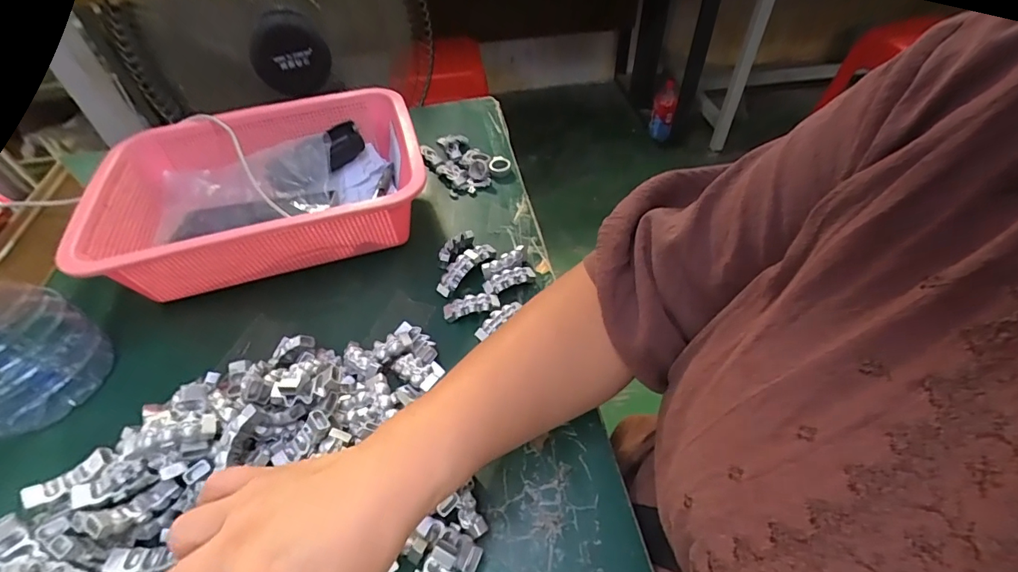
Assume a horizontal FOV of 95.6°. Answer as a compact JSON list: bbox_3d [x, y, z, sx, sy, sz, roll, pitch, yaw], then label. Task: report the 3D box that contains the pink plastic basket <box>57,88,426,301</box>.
[{"bbox_3d":[-0.242,-0.100,0.469,0.300,0.082,0.219,-16,48,-11],"label":"pink plastic basket"}]

